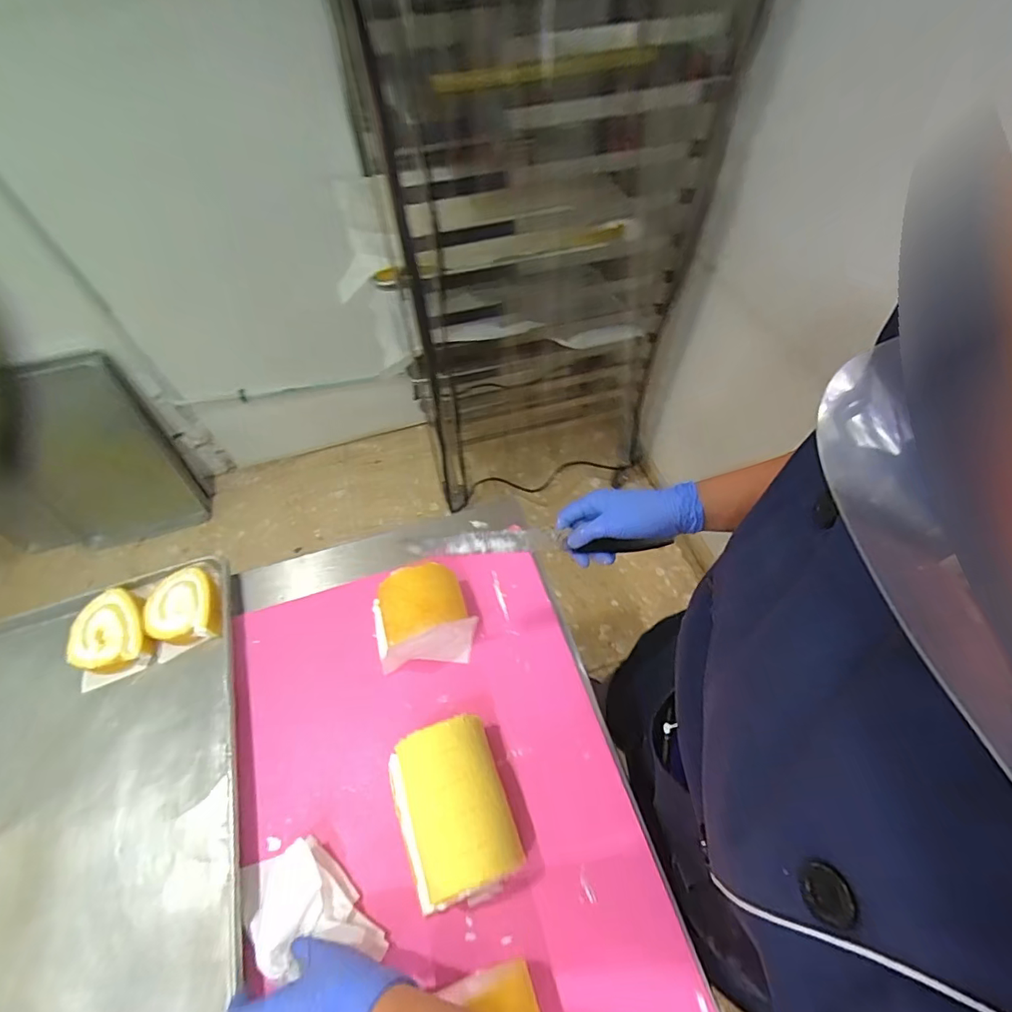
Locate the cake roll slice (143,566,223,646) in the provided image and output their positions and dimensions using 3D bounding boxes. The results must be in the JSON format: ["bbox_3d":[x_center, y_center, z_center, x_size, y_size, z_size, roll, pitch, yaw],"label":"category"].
[{"bbox_3d":[-0.449,0.142,0.673,0.089,0.033,0.114,-24,58,-13],"label":"cake roll slice"}]

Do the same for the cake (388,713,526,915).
[{"bbox_3d":[-0.057,0.322,0.515,0.114,0.081,0.155,-18,57,-10],"label":"cake"}]

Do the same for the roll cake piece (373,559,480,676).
[{"bbox_3d":[-0.110,0.144,0.635,0.130,0.093,0.101,-8,56,-3],"label":"roll cake piece"}]

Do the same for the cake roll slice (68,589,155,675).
[{"bbox_3d":[-0.534,0.170,0.658,0.093,0.037,0.112,-18,57,-10],"label":"cake roll slice"}]

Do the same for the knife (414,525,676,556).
[{"bbox_3d":[0.046,0.037,0.510,0.287,0.017,0.026,1,53,-15],"label":"knife"}]

